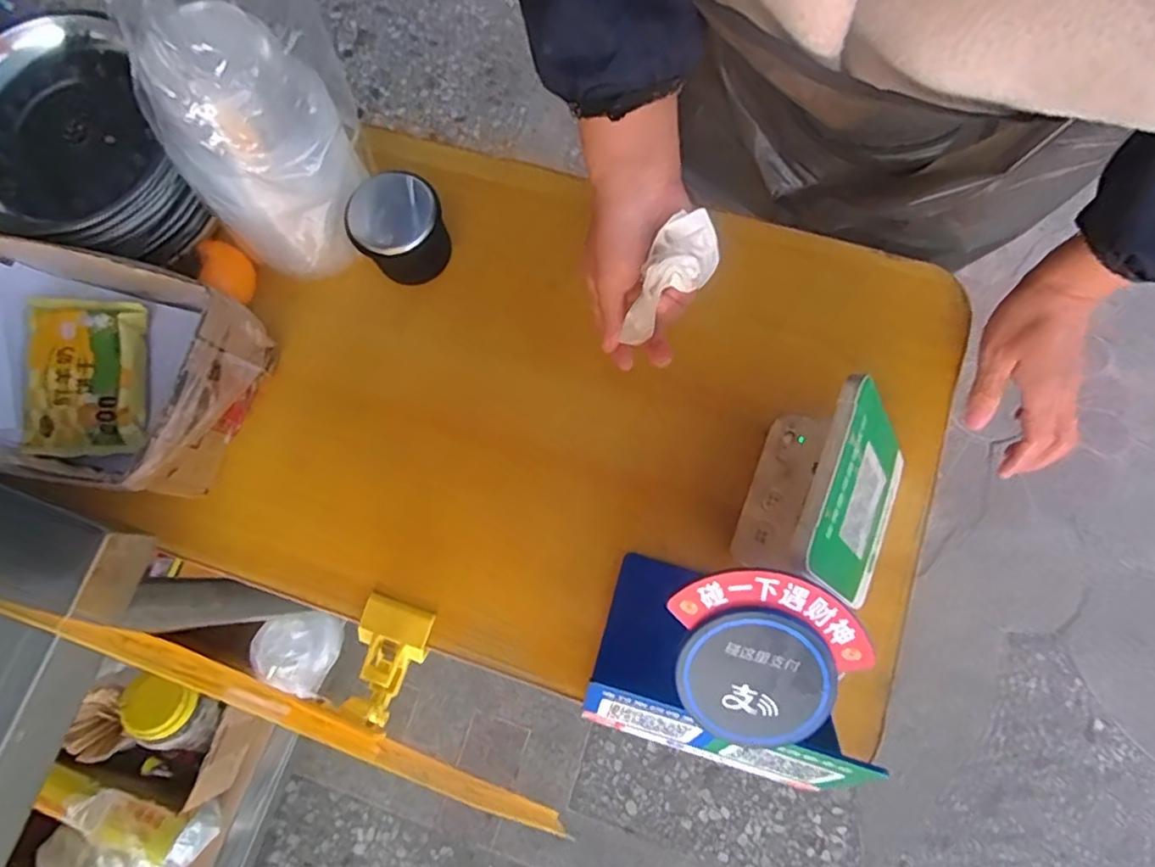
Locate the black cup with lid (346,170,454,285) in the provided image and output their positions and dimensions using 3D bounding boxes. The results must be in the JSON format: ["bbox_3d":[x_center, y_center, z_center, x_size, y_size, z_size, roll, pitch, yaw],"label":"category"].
[{"bbox_3d":[-0.141,-0.162,0.507,0.070,0.064,0.070,-1,77,4],"label":"black cup with lid"}]

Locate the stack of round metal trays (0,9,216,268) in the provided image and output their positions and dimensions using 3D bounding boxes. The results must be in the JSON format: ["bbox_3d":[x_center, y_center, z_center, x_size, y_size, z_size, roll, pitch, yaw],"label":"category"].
[{"bbox_3d":[-0.397,-0.222,0.496,0.165,0.072,0.188,-23,78,-3],"label":"stack of round metal trays"}]

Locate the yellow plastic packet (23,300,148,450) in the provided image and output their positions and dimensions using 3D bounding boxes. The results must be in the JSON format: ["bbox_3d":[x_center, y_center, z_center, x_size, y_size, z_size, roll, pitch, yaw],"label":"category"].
[{"bbox_3d":[-0.371,-0.044,0.478,0.086,0.023,0.113,-2,77,4],"label":"yellow plastic packet"}]

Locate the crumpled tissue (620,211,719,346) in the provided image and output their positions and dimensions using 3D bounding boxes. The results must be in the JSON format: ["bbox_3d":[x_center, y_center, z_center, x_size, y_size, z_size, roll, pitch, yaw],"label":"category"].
[{"bbox_3d":[0.058,-0.097,0.399,0.034,0.037,0.083,36,102,9],"label":"crumpled tissue"}]

